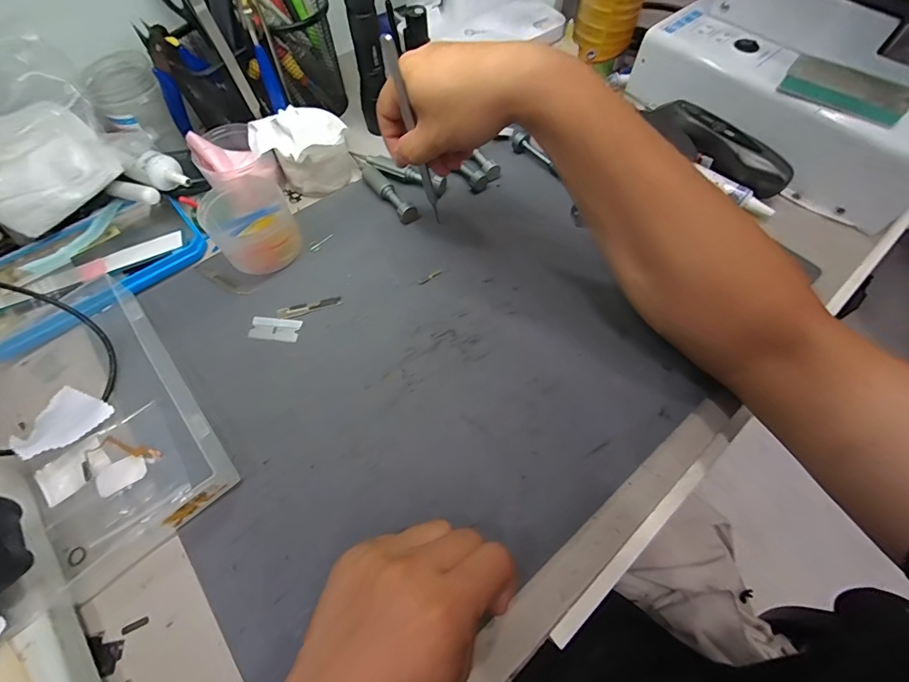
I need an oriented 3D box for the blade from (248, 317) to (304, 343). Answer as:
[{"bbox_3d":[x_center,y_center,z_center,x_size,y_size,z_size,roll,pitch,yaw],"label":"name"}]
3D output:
[{"bbox_3d":[-0.140,-0.010,0.314,0.039,0.004,0.019,6,63,3],"label":"blade"}]

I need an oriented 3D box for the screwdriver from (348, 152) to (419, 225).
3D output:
[{"bbox_3d":[-0.070,-0.149,0.382,0.017,0.014,0.103,-33,68,-16],"label":"screwdriver"}]

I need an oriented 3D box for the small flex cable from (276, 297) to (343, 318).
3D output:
[{"bbox_3d":[-0.116,-0.028,0.325,0.049,0.004,0.010,-16,64,-8],"label":"small flex cable"}]

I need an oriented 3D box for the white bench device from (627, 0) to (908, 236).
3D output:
[{"bbox_3d":[0.310,-0.229,0.375,0.092,0.093,0.276,-36,68,-17],"label":"white bench device"}]

